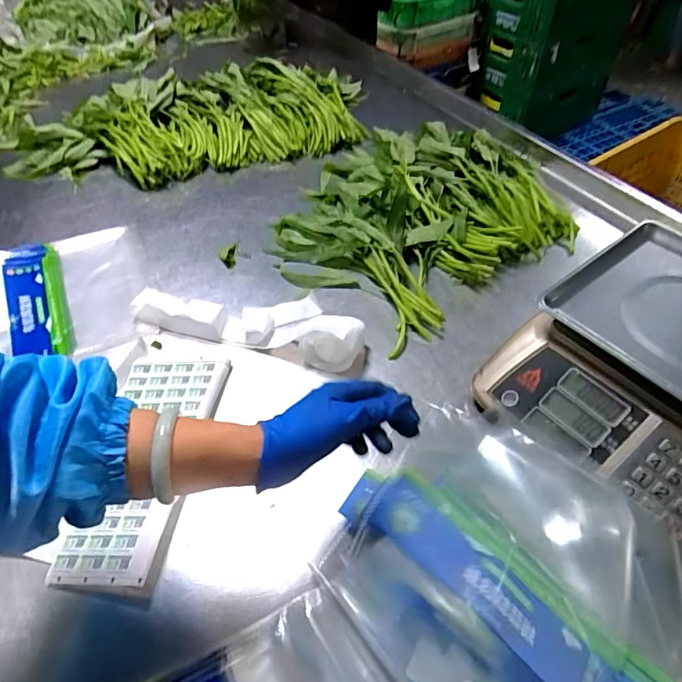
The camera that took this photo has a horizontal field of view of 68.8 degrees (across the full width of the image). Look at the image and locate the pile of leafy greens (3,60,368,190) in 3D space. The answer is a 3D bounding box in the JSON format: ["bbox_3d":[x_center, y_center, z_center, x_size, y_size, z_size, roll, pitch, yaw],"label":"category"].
[{"bbox_3d":[-0.302,-0.457,1.023,0.720,0.093,0.313,-10,50,-6],"label":"pile of leafy greens"}]

